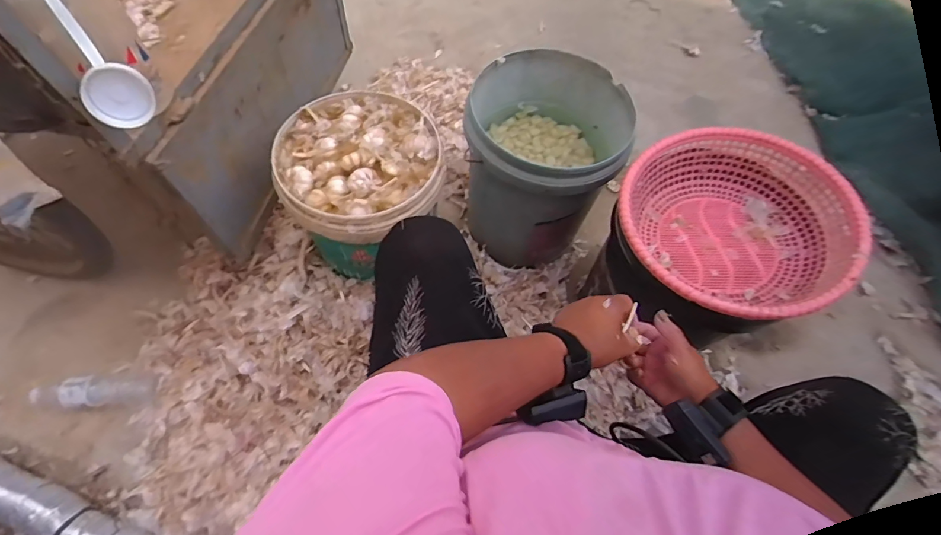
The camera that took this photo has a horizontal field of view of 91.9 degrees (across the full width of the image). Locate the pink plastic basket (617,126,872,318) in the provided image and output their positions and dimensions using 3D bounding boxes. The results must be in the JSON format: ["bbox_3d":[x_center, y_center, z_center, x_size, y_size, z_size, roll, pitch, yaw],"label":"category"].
[{"bbox_3d":[0.388,-0.065,0.694,0.303,0.134,0.310,1,61,-2],"label":"pink plastic basket"}]

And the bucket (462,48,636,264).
[{"bbox_3d":[0.143,-0.208,0.967,0.287,0.364,0.312,1,61,-2],"label":"bucket"}]

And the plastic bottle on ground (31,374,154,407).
[{"bbox_3d":[-0.714,0.233,0.857,0.238,0.052,0.060,-6,62,-6],"label":"plastic bottle on ground"}]

